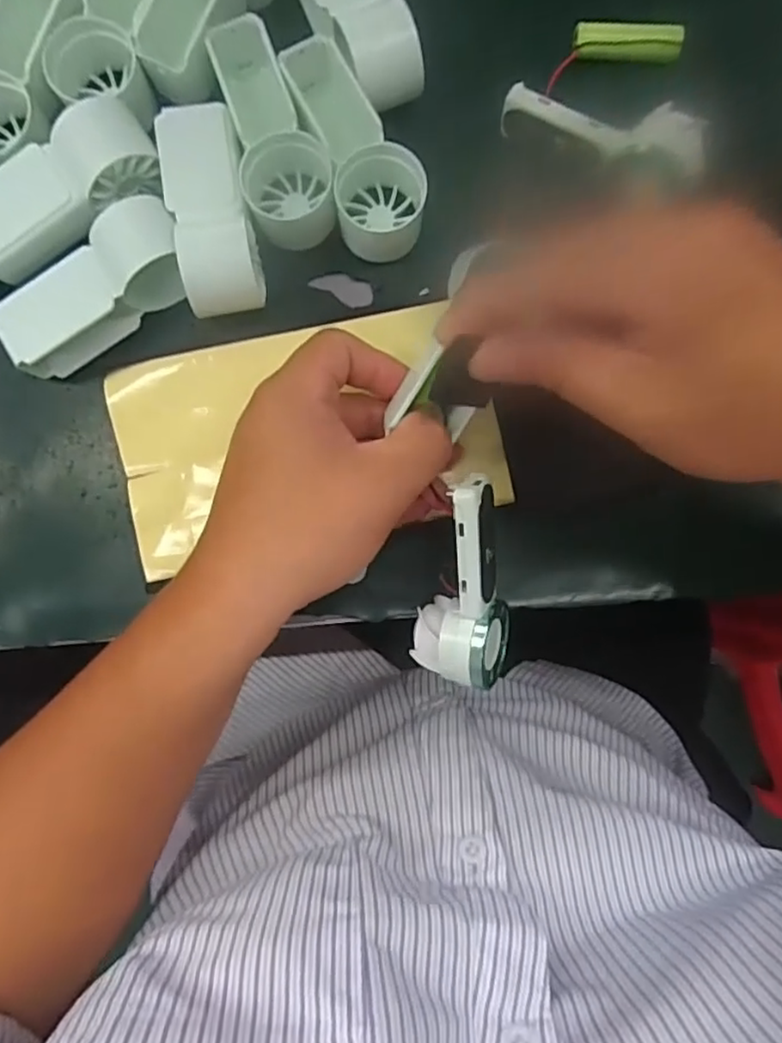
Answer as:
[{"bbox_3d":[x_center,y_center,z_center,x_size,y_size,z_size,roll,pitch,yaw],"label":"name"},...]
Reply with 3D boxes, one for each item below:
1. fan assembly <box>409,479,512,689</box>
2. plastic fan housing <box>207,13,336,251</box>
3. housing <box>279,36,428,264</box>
[{"bbox_3d":[0.032,0.027,0.270,0.041,0.031,0.089,2,112,0],"label":"fan assembly"},{"bbox_3d":[-0.053,-0.179,0.298,0.038,0.034,0.099,-14,86,-1],"label":"plastic fan housing"},{"bbox_3d":[-0.017,-0.172,0.297,0.040,0.034,0.099,-25,86,-2],"label":"housing"}]

